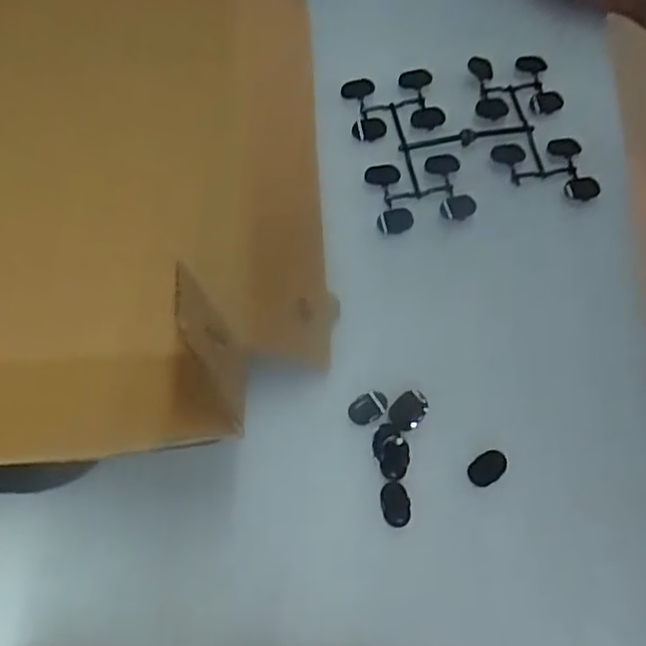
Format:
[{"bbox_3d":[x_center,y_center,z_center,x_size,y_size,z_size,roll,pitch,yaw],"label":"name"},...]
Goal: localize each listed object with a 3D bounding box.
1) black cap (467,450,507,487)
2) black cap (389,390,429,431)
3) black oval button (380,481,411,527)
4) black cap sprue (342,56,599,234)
[{"bbox_3d":[0.076,0.067,0.316,0.020,0.004,0.013,-35,71,-14],"label":"black cap"},{"bbox_3d":[0.041,0.041,0.325,0.016,0.005,0.020,33,71,13],"label":"black cap"},{"bbox_3d":[0.033,0.082,0.309,0.013,0.004,0.019,0,67,0],"label":"black oval button"},{"bbox_3d":[0.080,-0.103,0.379,0.119,0.017,0.094,-11,68,-4],"label":"black cap sprue"}]

